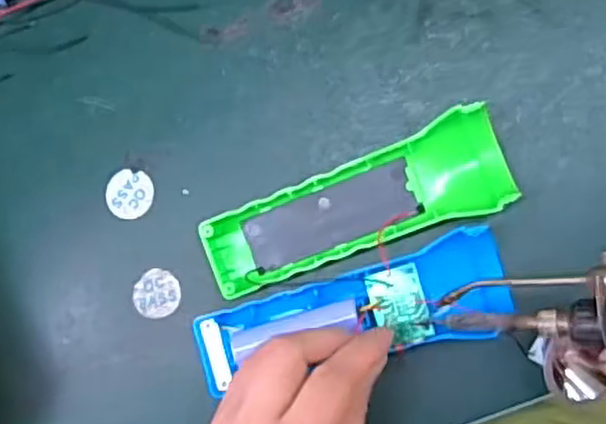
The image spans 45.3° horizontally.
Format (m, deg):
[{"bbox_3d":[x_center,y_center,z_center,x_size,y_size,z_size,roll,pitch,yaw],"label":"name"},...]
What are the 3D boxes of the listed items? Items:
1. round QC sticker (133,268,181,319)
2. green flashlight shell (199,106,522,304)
[{"bbox_3d":[-0.079,0.044,0.394,0.025,0.004,0.026,0,88,11],"label":"round QC sticker"},{"bbox_3d":[0.025,-0.004,0.366,0.156,0.028,0.048,-19,84,10],"label":"green flashlight shell"}]

